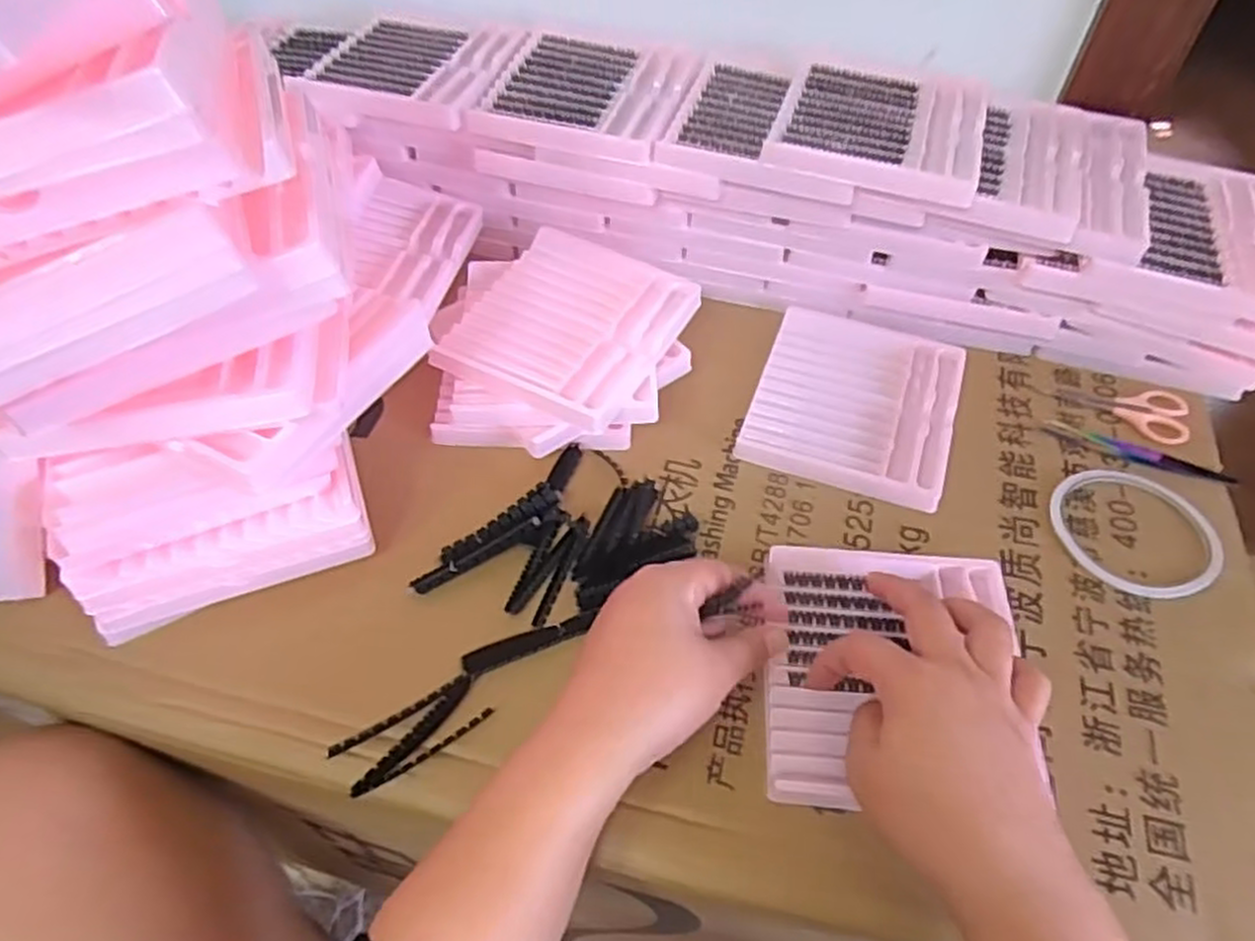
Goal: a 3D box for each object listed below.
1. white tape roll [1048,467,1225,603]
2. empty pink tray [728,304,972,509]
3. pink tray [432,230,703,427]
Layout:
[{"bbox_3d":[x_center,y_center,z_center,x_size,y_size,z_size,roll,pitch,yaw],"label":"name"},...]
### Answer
[{"bbox_3d":[0.306,0.038,0.469,0.091,0.008,0.086,10,53,7],"label":"white tape roll"},{"bbox_3d":[0.157,-0.049,0.538,0.131,0.010,0.147,17,54,12],"label":"empty pink tray"},{"bbox_3d":[-0.038,-0.100,0.522,0.130,0.011,0.143,24,56,17],"label":"pink tray"}]

